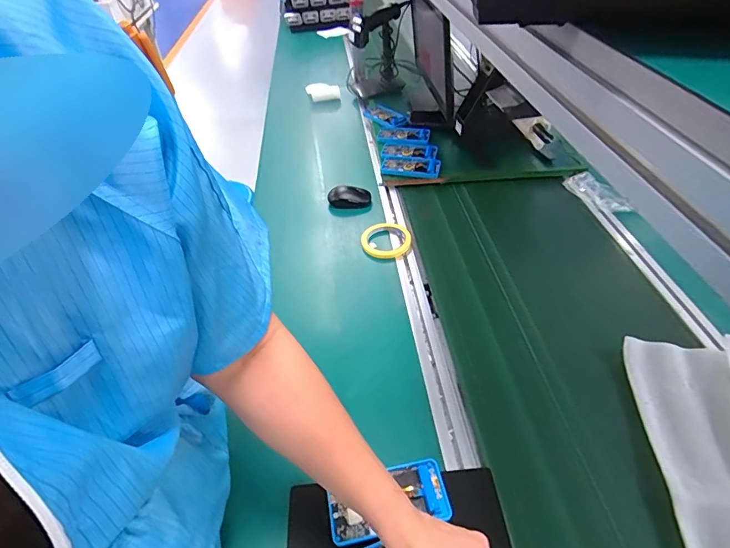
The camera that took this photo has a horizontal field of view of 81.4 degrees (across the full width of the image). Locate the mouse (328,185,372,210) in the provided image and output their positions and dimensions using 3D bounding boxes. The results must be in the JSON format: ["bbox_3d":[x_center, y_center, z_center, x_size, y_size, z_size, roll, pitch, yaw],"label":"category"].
[{"bbox_3d":[-0.035,-0.175,0.984,0.097,0.034,0.057,0,44,2],"label":"mouse"}]

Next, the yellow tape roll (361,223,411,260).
[{"bbox_3d":[0.041,-0.072,0.879,0.107,0.017,0.110,-1,44,1],"label":"yellow tape roll"}]

